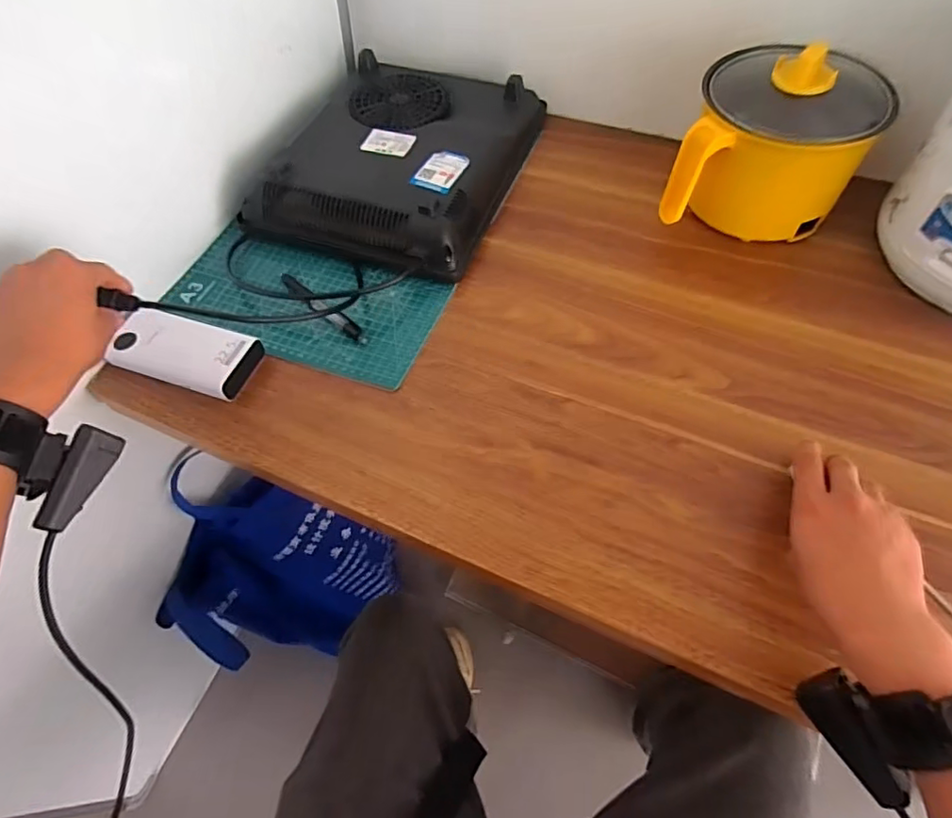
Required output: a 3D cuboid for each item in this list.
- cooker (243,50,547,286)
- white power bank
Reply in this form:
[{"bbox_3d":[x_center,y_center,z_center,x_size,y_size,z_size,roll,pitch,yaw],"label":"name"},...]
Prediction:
[{"bbox_3d":[-0.085,-0.312,0.686,0.260,0.068,0.336,16,58,13],"label":"cooker"},{"bbox_3d":[-0.285,-0.056,0.547,0.134,0.030,0.064,14,58,8],"label":"white power bank"}]

